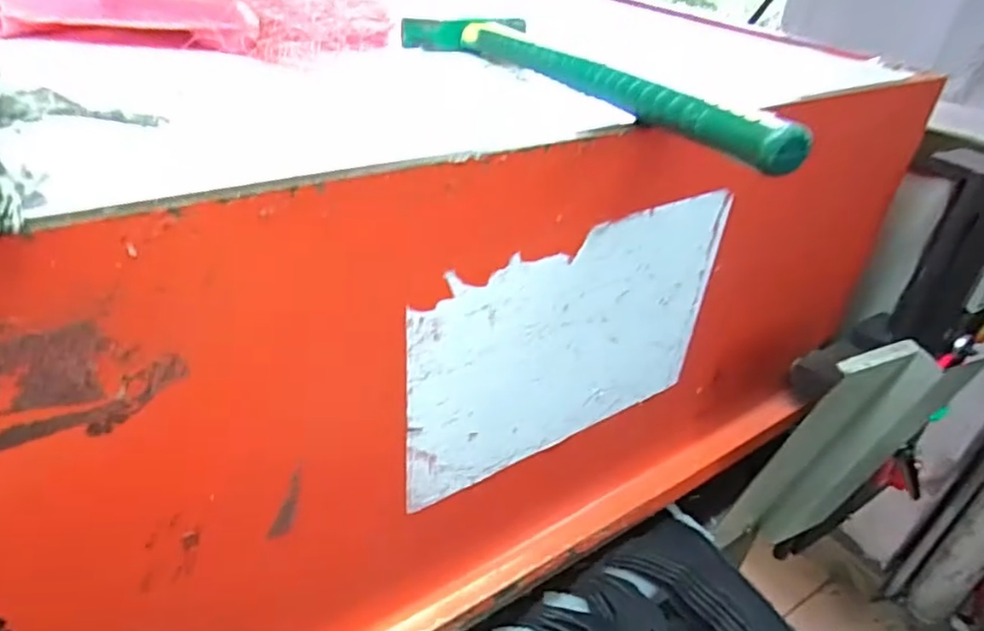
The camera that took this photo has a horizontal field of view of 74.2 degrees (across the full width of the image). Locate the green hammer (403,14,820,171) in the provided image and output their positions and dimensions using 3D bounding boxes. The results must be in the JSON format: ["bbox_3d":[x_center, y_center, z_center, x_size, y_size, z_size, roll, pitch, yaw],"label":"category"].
[{"bbox_3d":[0.066,-0.147,0.395,0.093,0.038,0.291,-20,35,-35],"label":"green hammer"}]

